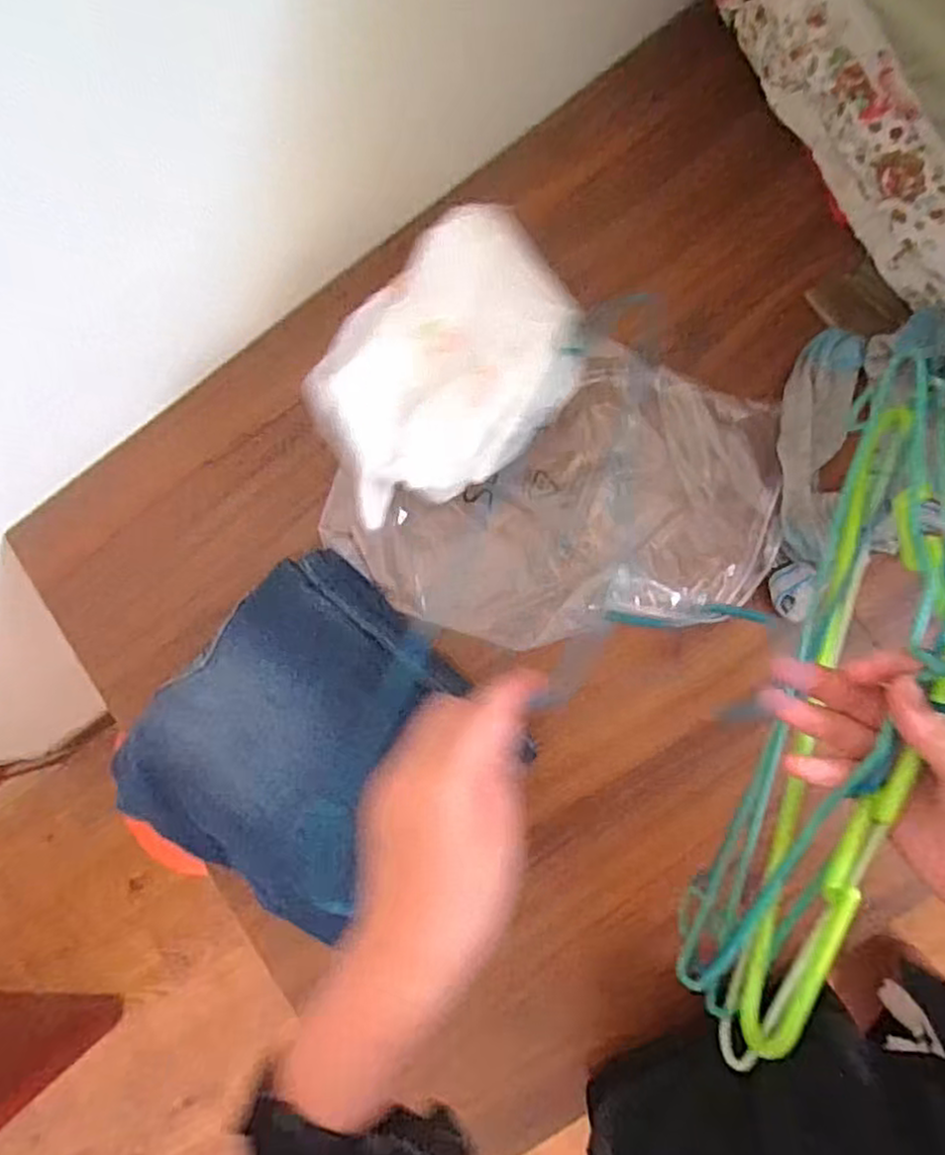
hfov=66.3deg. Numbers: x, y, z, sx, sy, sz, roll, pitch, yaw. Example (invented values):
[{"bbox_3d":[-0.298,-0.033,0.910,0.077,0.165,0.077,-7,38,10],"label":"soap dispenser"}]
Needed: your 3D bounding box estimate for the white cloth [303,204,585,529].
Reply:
[{"bbox_3d":[-0.019,-0.145,0.539,0.216,0.070,0.165,-37,78,26],"label":"white cloth"}]

